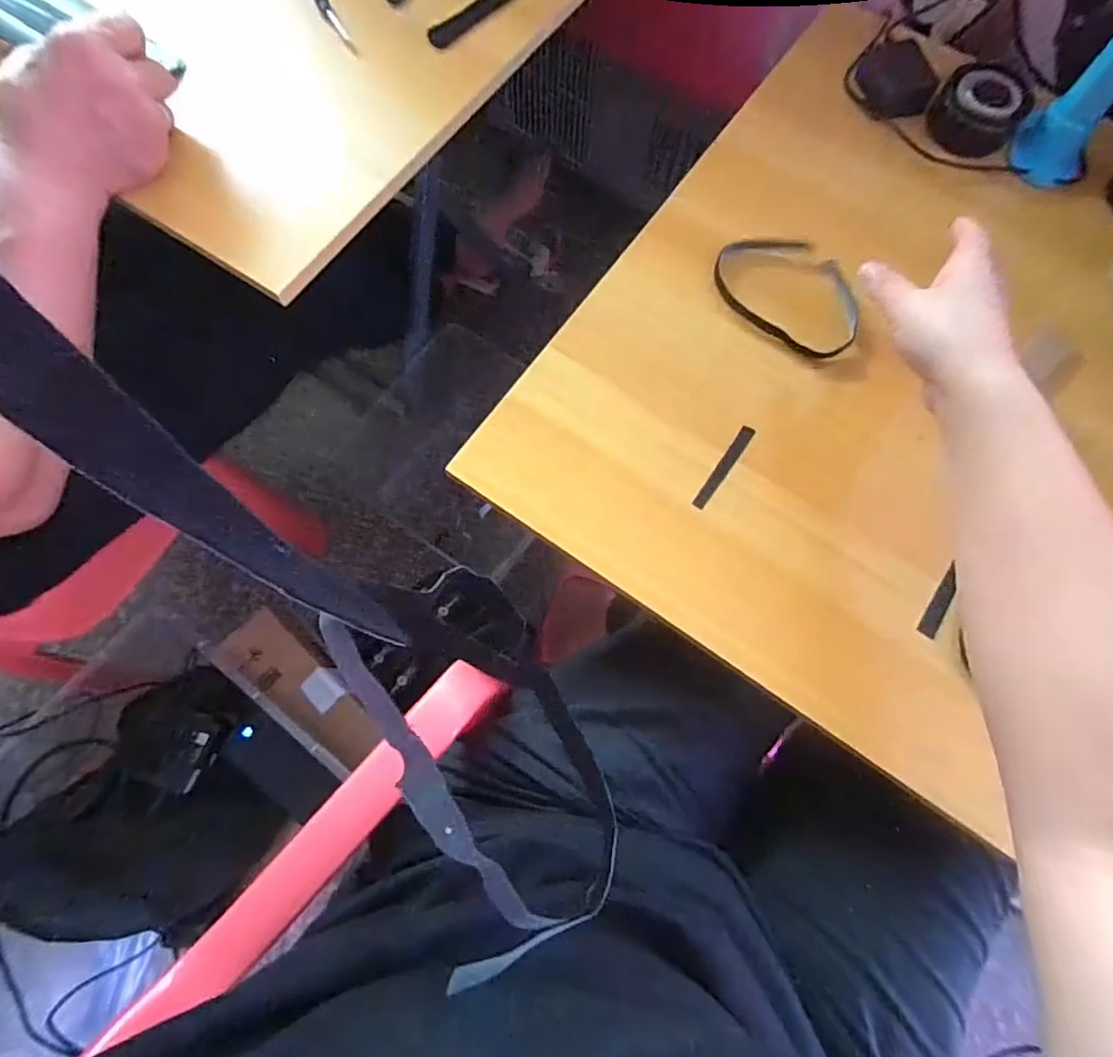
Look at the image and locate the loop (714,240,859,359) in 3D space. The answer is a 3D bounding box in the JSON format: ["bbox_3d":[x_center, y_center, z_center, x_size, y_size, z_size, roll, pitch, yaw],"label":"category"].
[{"bbox_3d":[0.183,-0.185,0.436,0.120,0.014,0.088,43,77,10],"label":"loop"}]

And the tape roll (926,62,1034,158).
[{"bbox_3d":[0.373,-0.371,0.502,0.073,0.040,0.073,0,74,-1],"label":"tape roll"}]

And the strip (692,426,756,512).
[{"bbox_3d":[0.115,-0.042,0.385,0.009,0.006,0.071,34,76,8],"label":"strip"}]

